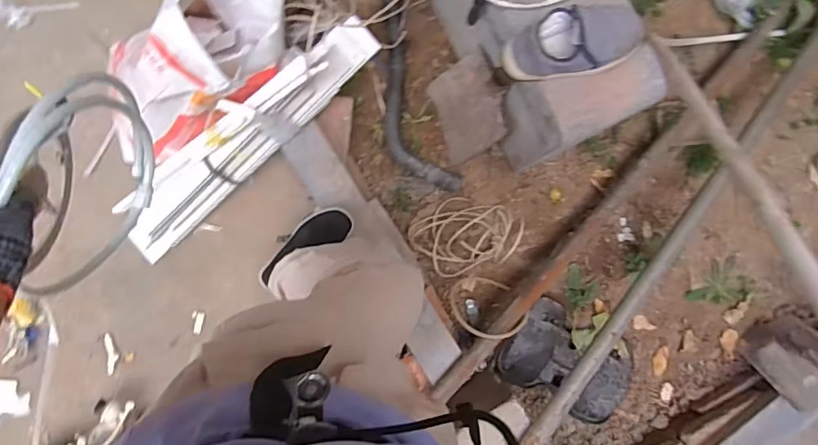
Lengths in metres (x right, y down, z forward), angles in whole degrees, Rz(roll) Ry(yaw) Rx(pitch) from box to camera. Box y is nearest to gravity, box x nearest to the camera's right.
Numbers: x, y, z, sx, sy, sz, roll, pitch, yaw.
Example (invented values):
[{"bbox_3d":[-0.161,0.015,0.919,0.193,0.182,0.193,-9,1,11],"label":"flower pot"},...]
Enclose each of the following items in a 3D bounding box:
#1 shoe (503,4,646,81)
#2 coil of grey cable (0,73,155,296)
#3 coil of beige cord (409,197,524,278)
[{"bbox_3d":[0.279,-0.298,0.849,0.227,0.091,0.094,-4,89,-5],"label":"shoe"},{"bbox_3d":[-0.362,-0.041,0.565,0.043,0.251,0.238,15,88,-5],"label":"coil of grey cable"},{"bbox_3d":[0.158,0.037,1.217,0.225,0.116,0.191,-38,92,-5],"label":"coil of beige cord"}]

